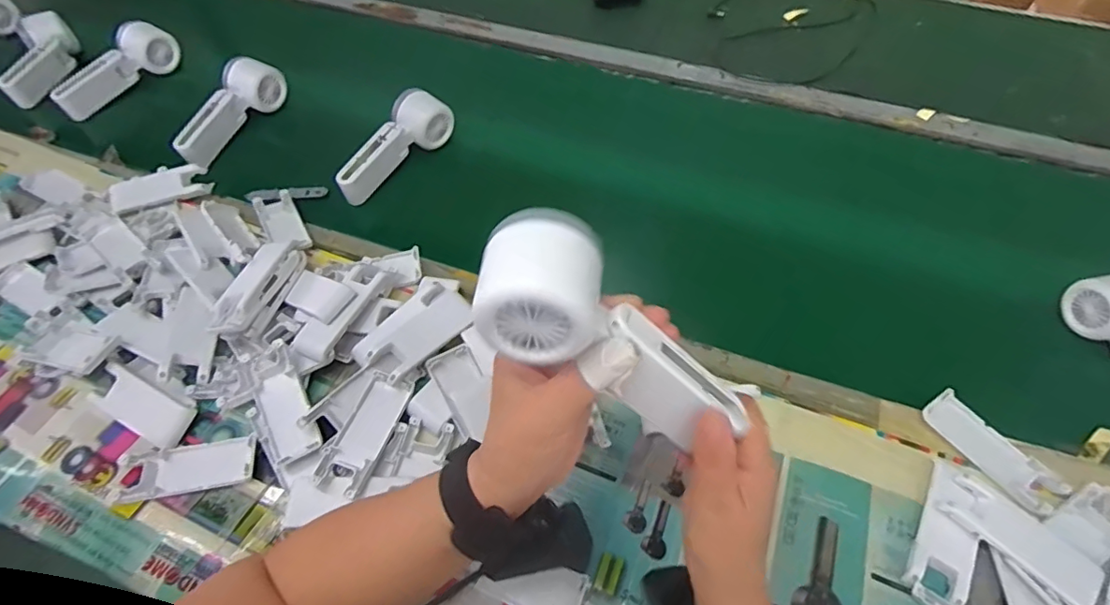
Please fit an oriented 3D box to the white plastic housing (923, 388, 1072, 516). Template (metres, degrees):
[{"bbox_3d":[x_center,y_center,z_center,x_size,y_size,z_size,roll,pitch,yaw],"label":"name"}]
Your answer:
[{"bbox_3d":[0.357,0.119,0.451,0.041,0.015,0.103,-27,60,-16],"label":"white plastic housing"}]

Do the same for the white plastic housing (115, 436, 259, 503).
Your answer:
[{"bbox_3d":[-0.300,0.134,0.455,0.102,0.007,0.042,-10,57,-5],"label":"white plastic housing"}]

